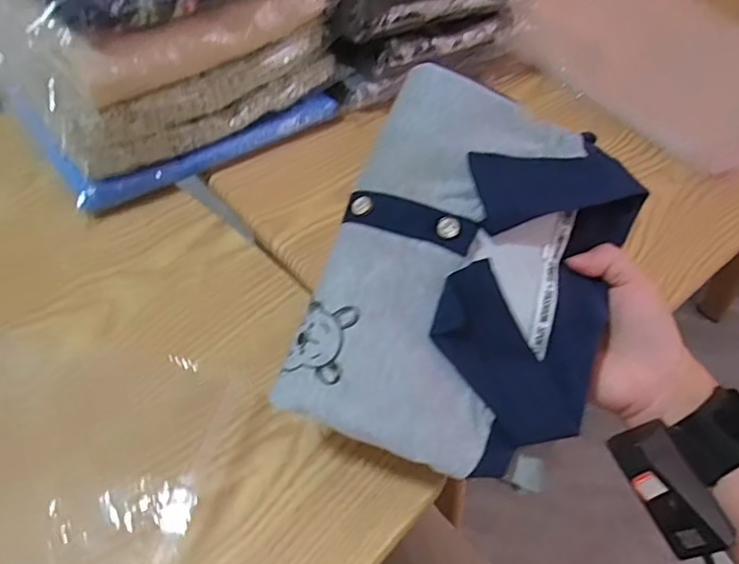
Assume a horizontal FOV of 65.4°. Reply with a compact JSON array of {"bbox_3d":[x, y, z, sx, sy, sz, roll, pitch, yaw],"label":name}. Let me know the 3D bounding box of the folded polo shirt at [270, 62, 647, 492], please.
[{"bbox_3d":[0.062,-0.003,0.341,0.164,0.031,0.219,24,80,-2],"label":"folded polo shirt"}]

